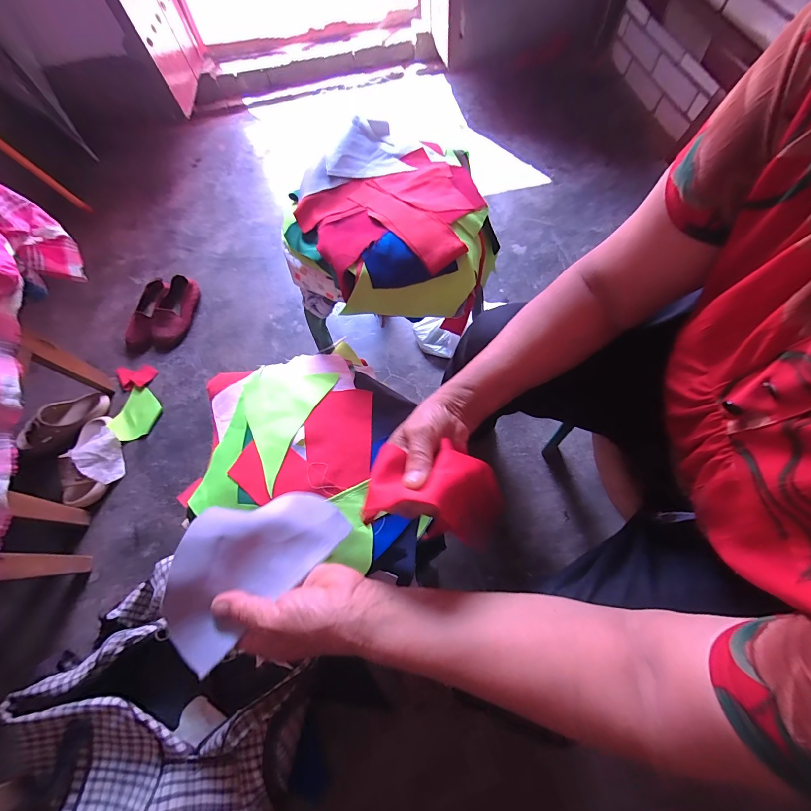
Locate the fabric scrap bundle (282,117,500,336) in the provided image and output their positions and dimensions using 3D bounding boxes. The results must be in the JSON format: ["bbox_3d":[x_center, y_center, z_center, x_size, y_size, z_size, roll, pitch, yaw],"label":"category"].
[{"bbox_3d":[-0.022,-0.263,0.533,0.306,0.110,0.311,1,62,5],"label":"fabric scrap bundle"}]

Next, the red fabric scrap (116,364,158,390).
[{"bbox_3d":[-0.698,-0.079,0.943,0.097,0.011,0.073,-18,65,-3],"label":"red fabric scrap"}]

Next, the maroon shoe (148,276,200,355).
[{"bbox_3d":[-0.630,-0.251,0.988,0.077,0.055,0.217,9,76,8],"label":"maroon shoe"}]

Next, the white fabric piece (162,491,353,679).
[{"bbox_3d":[-0.129,0.122,0.316,0.091,0.032,0.158,53,45,0],"label":"white fabric piece"}]

